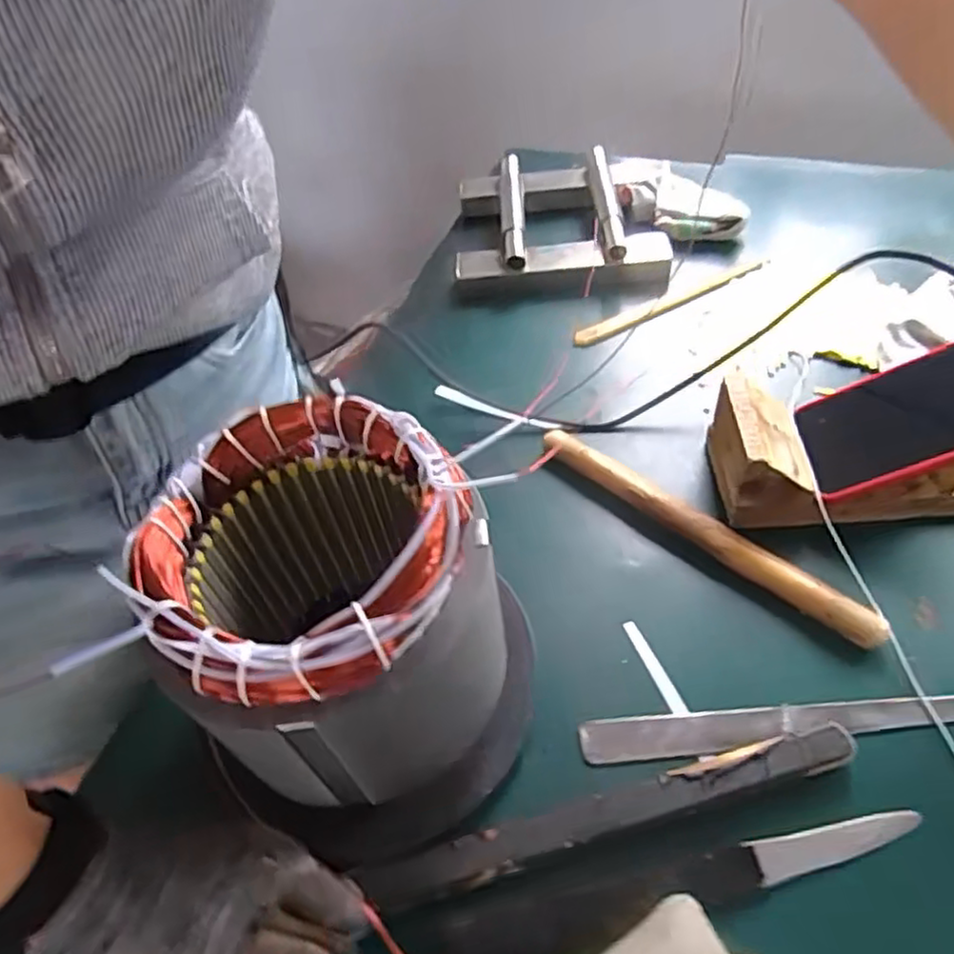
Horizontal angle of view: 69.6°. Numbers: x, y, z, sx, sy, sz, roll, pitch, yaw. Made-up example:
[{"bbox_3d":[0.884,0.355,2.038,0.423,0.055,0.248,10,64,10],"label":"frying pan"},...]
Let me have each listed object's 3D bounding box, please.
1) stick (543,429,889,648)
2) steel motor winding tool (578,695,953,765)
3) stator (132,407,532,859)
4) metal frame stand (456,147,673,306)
[{"bbox_3d":[0.143,0.035,0.455,0.242,0.021,0.017,34,60,29],"label":"stick"},{"bbox_3d":[0.186,0.135,0.378,0.254,0.004,0.024,-5,49,1],"label":"steel motor winding tool"},{"bbox_3d":[-0.055,0.073,0.340,0.155,0.172,0.162,-3,49,3],"label":"stator"},{"bbox_3d":[0.080,-0.263,0.683,0.202,0.058,0.187,-2,49,4],"label":"metal frame stand"}]

